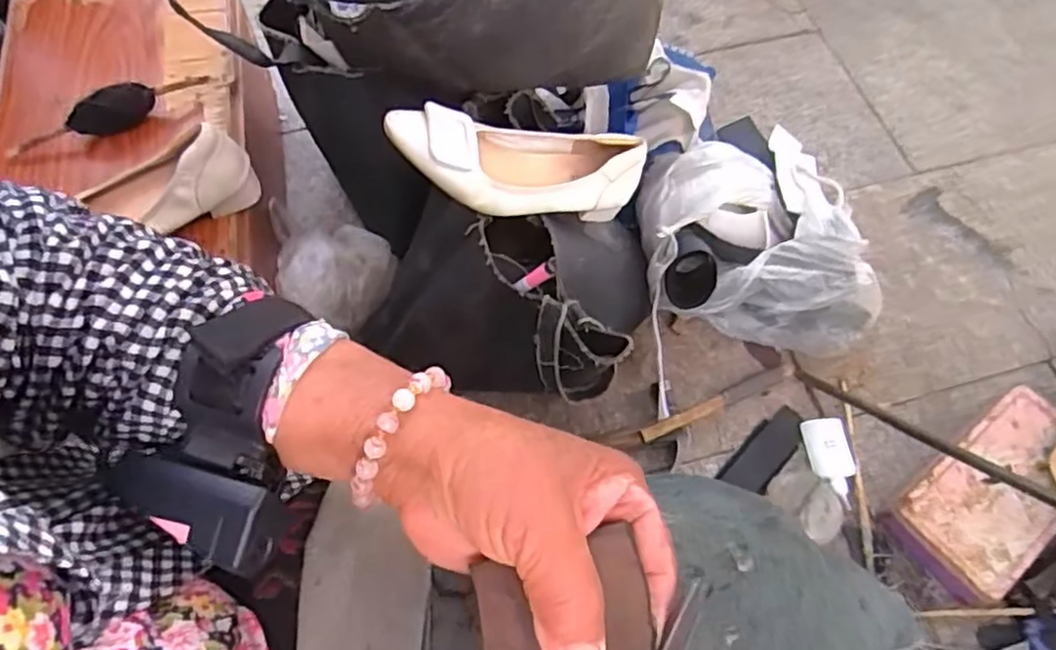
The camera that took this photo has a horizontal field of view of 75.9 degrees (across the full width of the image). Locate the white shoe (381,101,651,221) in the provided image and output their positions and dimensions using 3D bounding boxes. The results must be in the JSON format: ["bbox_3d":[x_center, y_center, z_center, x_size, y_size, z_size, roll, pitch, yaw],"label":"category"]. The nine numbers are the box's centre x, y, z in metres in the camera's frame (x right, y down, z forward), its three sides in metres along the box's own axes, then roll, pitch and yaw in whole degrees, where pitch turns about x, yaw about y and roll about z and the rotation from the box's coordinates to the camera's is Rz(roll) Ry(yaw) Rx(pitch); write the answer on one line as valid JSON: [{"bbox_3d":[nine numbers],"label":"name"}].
[{"bbox_3d":[-0.011,-0.149,0.607,0.233,0.073,0.086,3,63,-24],"label":"white shoe"}]

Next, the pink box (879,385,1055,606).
[{"bbox_3d":[0.489,0.178,0.712,0.227,0.046,0.118,-35,70,-16],"label":"pink box"}]

